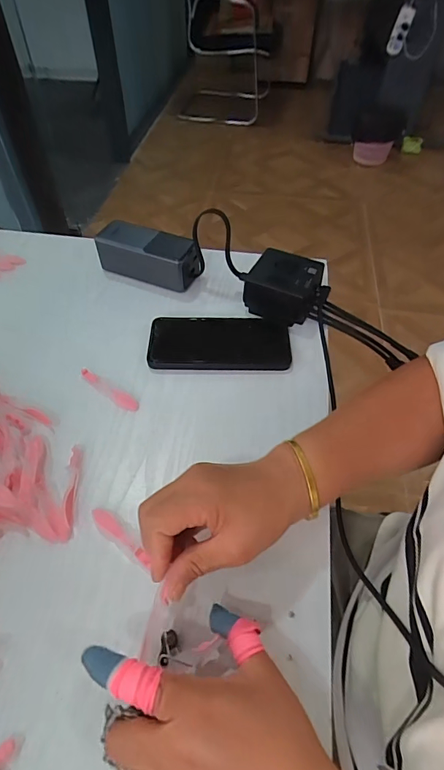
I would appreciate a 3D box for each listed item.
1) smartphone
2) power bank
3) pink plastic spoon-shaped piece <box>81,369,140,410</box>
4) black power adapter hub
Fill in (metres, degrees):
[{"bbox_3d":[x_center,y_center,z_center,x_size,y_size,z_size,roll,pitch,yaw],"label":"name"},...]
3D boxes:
[{"bbox_3d":[-0.002,-0.050,0.467,0.156,0.016,0.077,-1,52,-1],"label":"smartphone"},{"bbox_3d":[-0.093,-0.169,0.535,0.133,0.048,0.053,20,55,14],"label":"power bank"},{"bbox_3d":[-0.118,0.006,0.428,0.075,0.013,0.015,27,57,19],"label":"pink plastic spoon-shaped piece"},{"bbox_3d":[0.075,-0.123,0.510,0.105,0.044,0.077,19,54,14],"label":"black power adapter hub"}]

